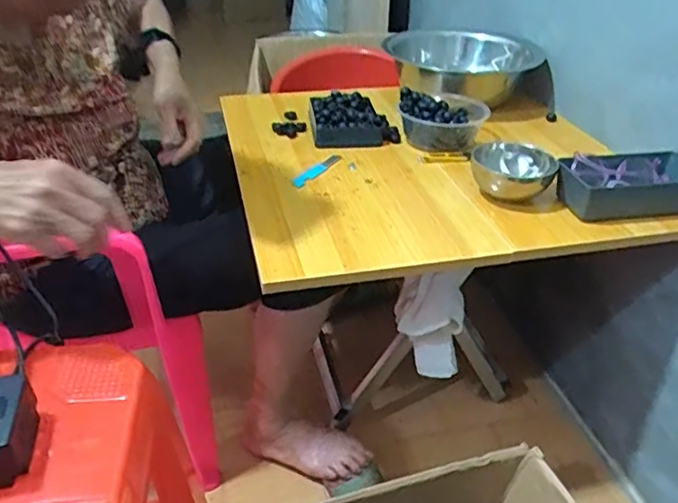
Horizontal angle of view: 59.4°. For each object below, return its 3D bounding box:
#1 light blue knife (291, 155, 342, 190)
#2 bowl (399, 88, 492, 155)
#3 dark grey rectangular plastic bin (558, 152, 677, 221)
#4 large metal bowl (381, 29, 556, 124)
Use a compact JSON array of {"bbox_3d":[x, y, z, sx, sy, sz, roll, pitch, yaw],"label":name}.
[{"bbox_3d":[-0.035,-0.115,0.861,0.024,0.012,0.104,23,40,29],"label":"light blue knife"},{"bbox_3d":[0.163,-0.212,0.946,0.132,0.065,0.125,1,34,0],"label":"bowl"},{"bbox_3d":[0.388,-0.088,0.787,0.193,0.049,0.091,-6,35,-10],"label":"dark grey rectangular plastic bin"},{"bbox_3d":[0.240,-0.330,1.116,0.255,0.111,0.255,1,34,0],"label":"large metal bowl"}]

